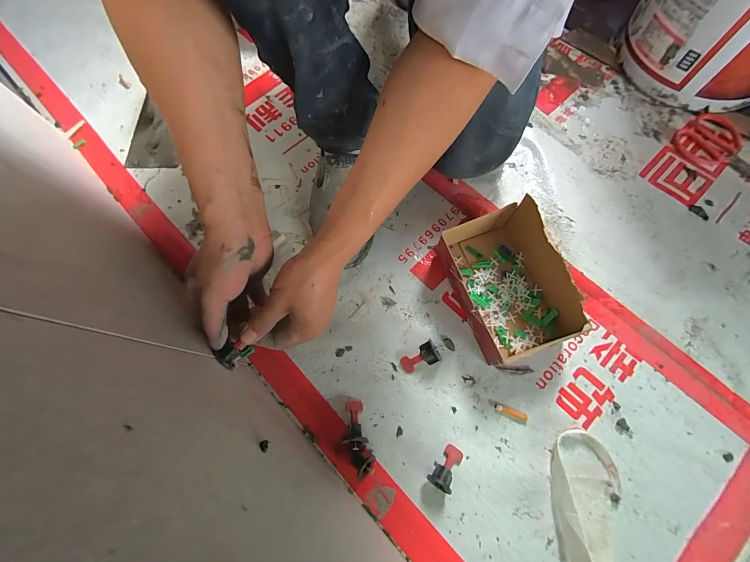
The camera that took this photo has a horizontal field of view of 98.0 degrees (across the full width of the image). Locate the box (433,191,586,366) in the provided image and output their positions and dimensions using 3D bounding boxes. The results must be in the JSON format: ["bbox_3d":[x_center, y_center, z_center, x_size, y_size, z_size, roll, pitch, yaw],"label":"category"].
[{"bbox_3d":[0.174,0.005,0.442,0.129,0.088,0.187,-21,70,-6],"label":"box"}]

